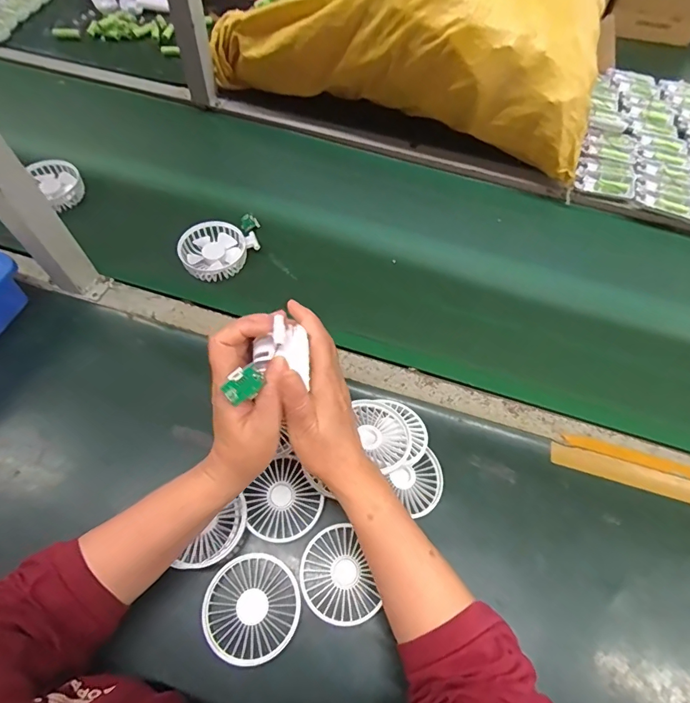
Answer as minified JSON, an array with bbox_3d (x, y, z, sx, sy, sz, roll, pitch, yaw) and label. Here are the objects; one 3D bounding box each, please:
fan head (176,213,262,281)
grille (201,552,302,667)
[{"bbox_3d":[-0.168,-0.148,0.606,0.124,0.027,0.085,-32,66,-18],"label":"fan head"},{"bbox_3d":[-0.088,0.243,0.412,0.086,0.020,0.087,1,60,-1],"label":"grille"}]

